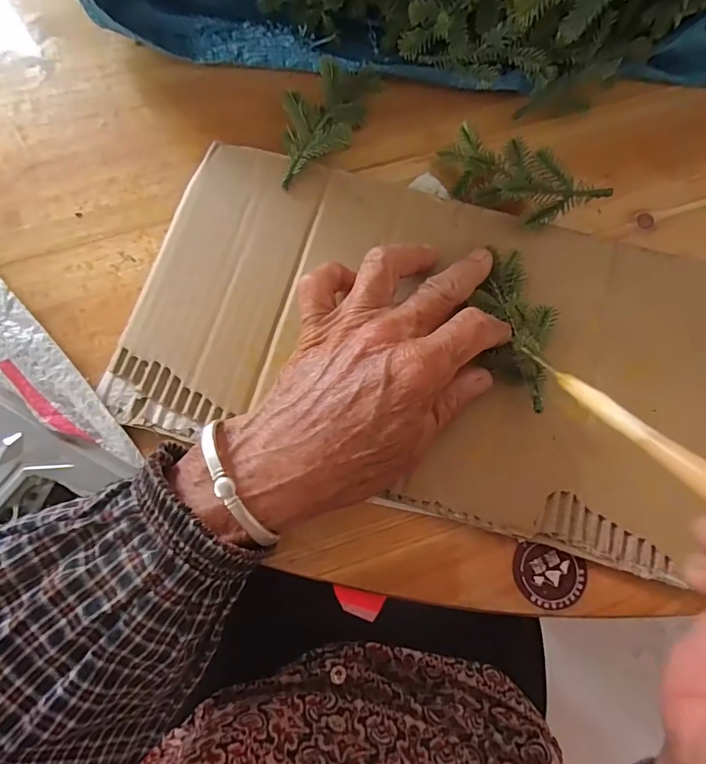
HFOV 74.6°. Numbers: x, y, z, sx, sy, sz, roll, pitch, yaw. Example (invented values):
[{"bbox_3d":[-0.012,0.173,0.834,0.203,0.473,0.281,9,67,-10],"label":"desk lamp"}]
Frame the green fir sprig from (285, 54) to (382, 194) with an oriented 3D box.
[{"bbox_3d":[-0.015,-0.152,0.265,0.044,0.022,0.088,15,74,3],"label":"green fir sprig"}]

